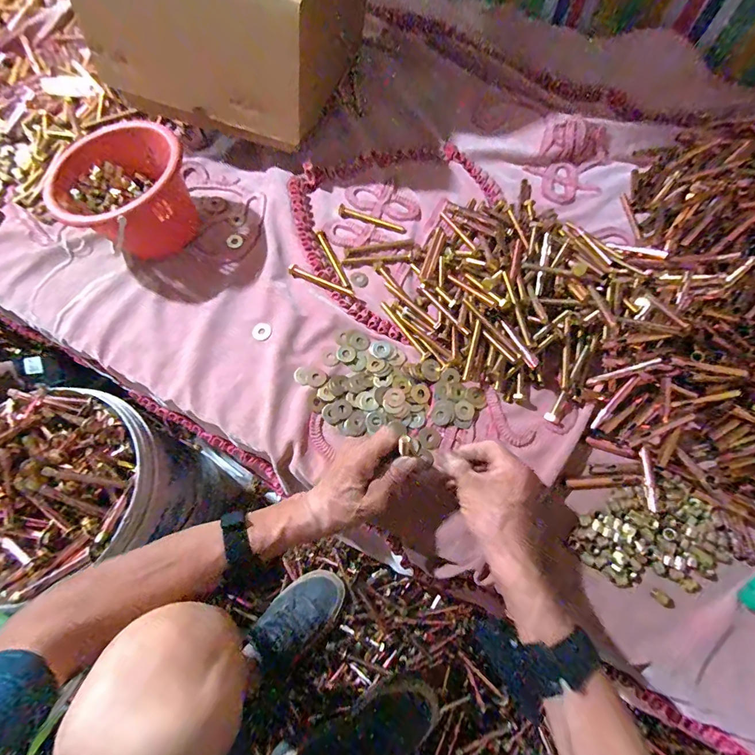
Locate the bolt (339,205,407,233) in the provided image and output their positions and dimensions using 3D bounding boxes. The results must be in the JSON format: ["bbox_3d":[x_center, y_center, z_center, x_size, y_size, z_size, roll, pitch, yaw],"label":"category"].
[{"bbox_3d":[-0.009,-0.241,0.600,0.111,0.010,0.014,22,72,8],"label":"bolt"}]

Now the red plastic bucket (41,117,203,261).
[{"bbox_3d":[-0.336,-0.247,0.536,0.160,0.113,0.155,0,69,0],"label":"red plastic bucket"}]

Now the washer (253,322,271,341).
[{"bbox_3d":[-0.156,-0.062,0.529,0.025,0.004,0.026,0,69,0],"label":"washer"}]

